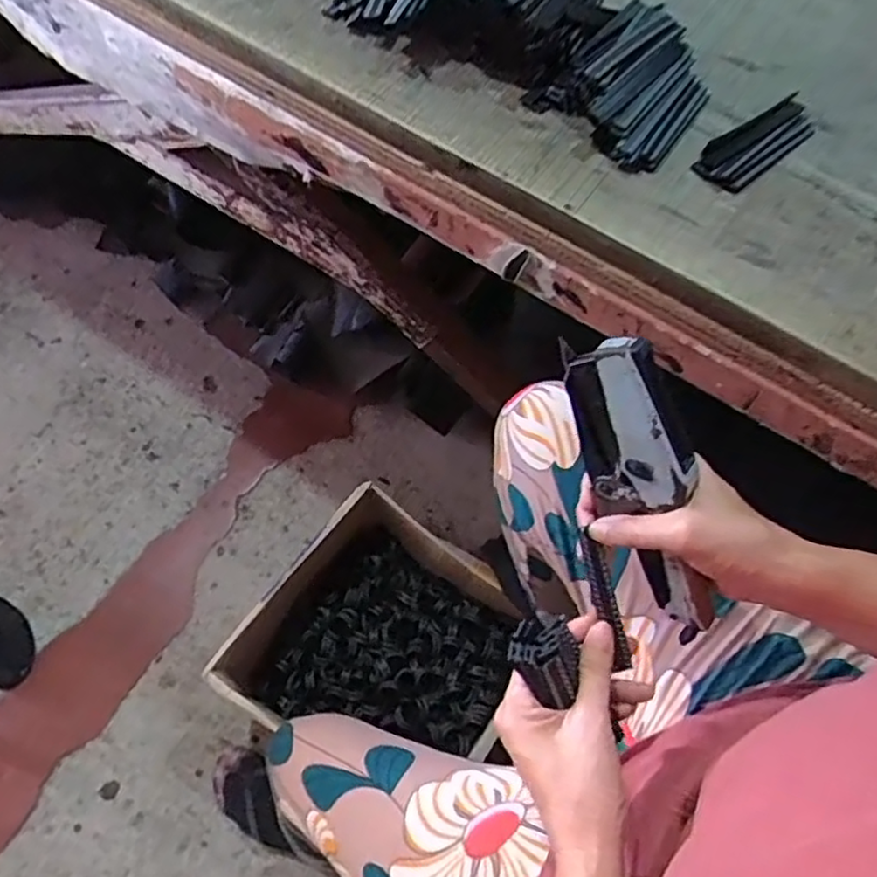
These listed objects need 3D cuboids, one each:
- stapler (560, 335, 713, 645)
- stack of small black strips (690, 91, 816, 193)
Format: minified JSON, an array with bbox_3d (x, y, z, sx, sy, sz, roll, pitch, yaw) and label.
[{"bbox_3d":[0.123,0.033,0.396,0.039,0.054,0.189,-26,108,-14],"label":"stapler"},{"bbox_3d":[0.224,-0.207,0.478,0.110,0.010,0.036,-38,72,-18],"label":"stack of small black strips"}]

